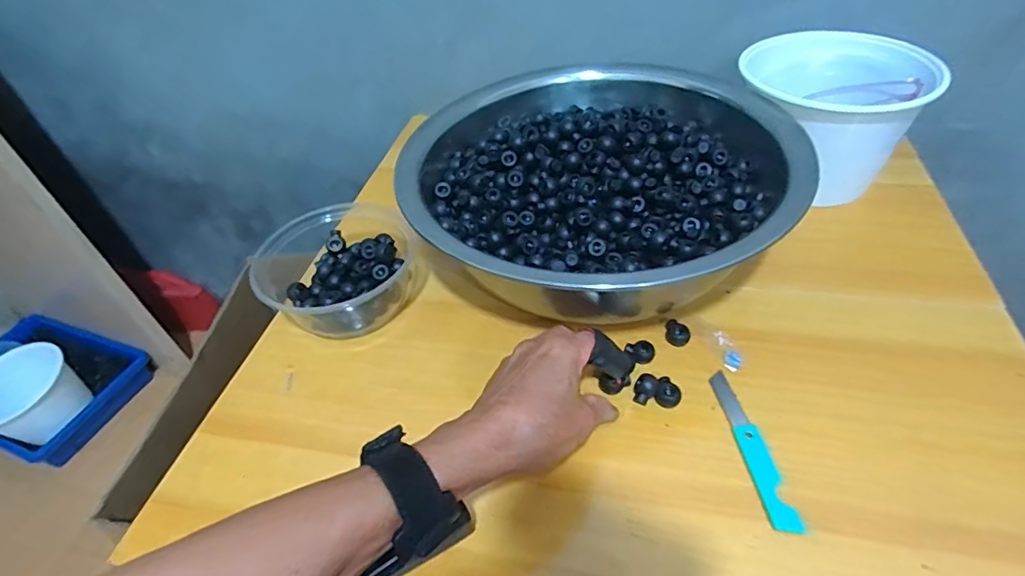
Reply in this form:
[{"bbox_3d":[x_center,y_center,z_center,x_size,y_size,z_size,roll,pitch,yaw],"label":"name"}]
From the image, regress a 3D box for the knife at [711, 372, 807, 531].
[{"bbox_3d":[0.160,0.104,0.366,0.019,0.006,0.116,-7,45,0],"label":"knife"}]

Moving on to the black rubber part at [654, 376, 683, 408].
[{"bbox_3d":[0.113,0.076,0.396,0.017,0.013,0.018,-4,45,4],"label":"black rubber part"}]

